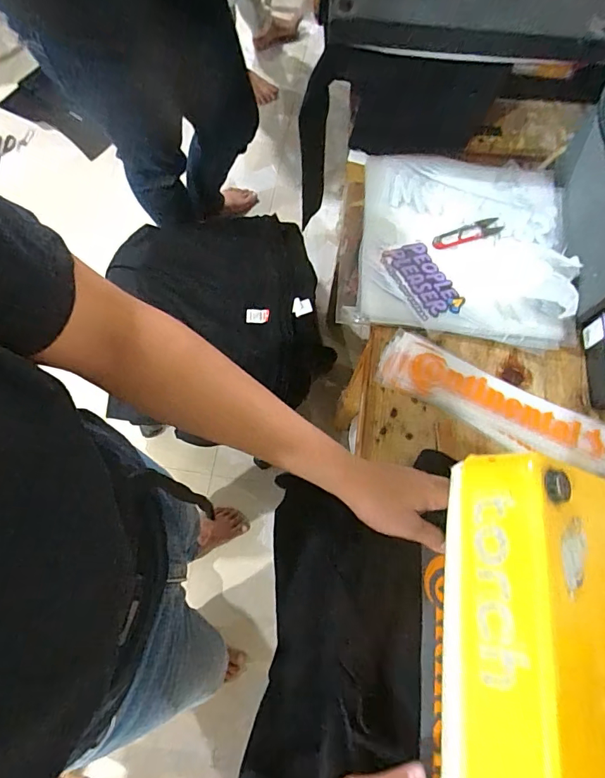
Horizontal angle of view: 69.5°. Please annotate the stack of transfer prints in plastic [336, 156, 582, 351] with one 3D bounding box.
[{"bbox_3d":[0.241,-0.226,0.652,0.307,0.026,0.308,9,71,4],"label":"stack of transfer prints in plastic"}]

